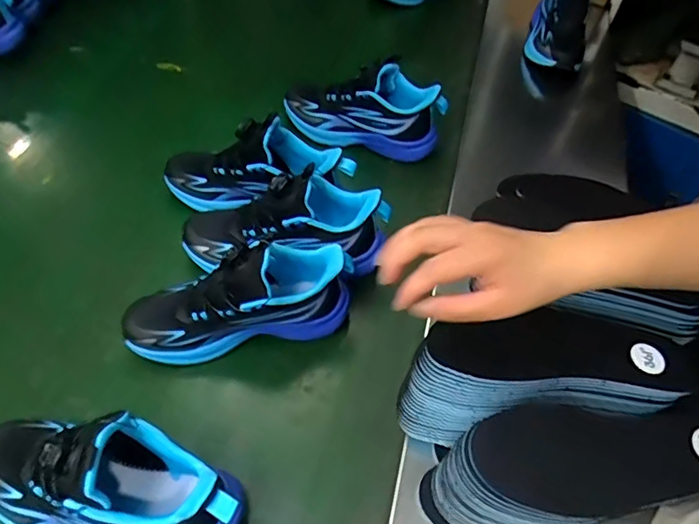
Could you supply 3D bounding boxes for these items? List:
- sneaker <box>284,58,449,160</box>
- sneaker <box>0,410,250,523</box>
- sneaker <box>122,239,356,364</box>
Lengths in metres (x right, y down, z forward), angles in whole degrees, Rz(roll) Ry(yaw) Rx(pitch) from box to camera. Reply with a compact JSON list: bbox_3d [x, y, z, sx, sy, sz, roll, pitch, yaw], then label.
[{"bbox_3d":[0.016,-0.225,0.734,0.232,0.103,0.078,17,54,7],"label":"sneaker"},{"bbox_3d":[-0.205,0.171,0.416,0.238,0.115,0.098,12,53,3],"label":"sneaker"},{"bbox_3d":[-0.115,0.038,0.540,0.226,0.122,0.081,-10,55,-13],"label":"sneaker"}]

